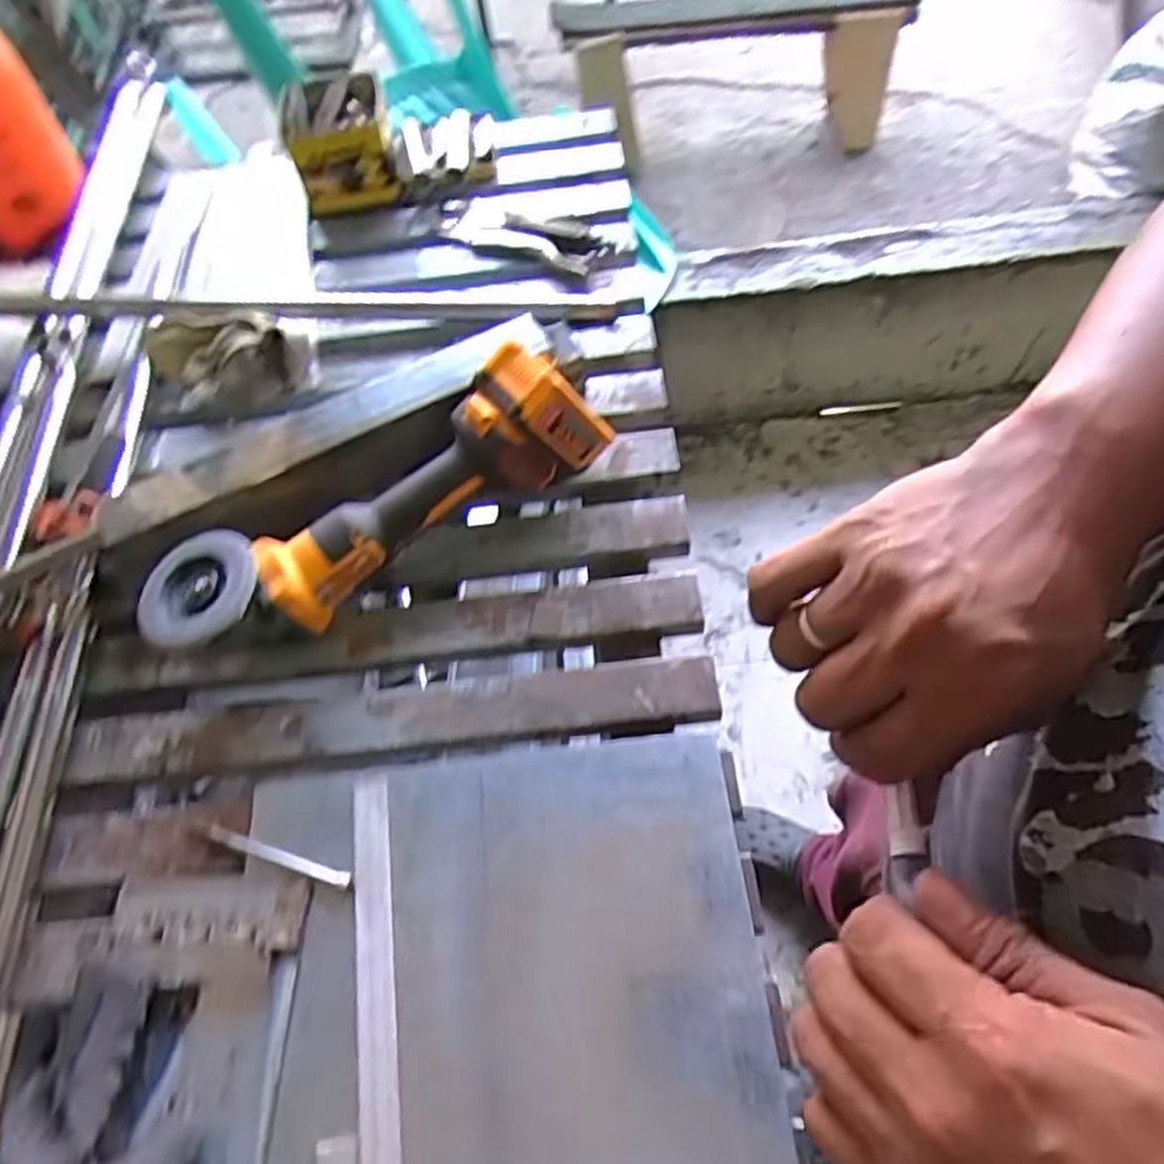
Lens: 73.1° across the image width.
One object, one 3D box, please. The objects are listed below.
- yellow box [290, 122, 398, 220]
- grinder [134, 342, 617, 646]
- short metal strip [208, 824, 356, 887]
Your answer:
[{"bbox_3d":[-0.273,-0.479,0.907,0.102,0.079,0.033,-22,61,-10],"label":"yellow box"},{"bbox_3d":[-0.157,-0.061,0.635,0.387,0.119,0.094,-36,63,-15],"label":"grinder"},{"bbox_3d":[-0.215,0.193,0.556,0.113,0.004,0.010,15,62,11],"label":"short metal strip"}]

